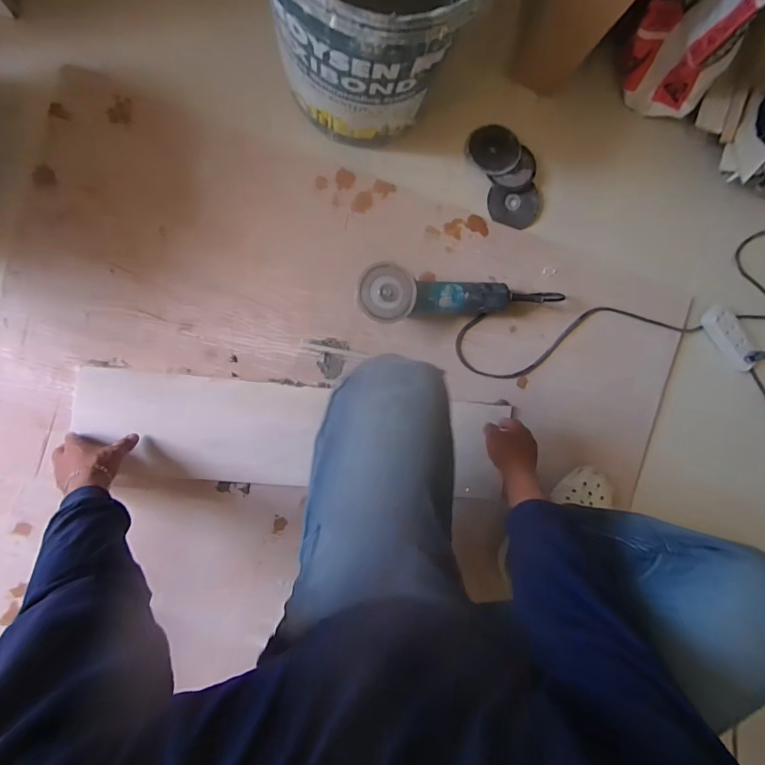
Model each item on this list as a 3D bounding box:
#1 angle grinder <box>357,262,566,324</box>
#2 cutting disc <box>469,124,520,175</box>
[{"bbox_3d":[0.141,-0.141,0.742,0.372,0.094,0.090,4,94,-9],"label":"angle grinder"},{"bbox_3d":[0.218,-0.450,0.795,0.099,0.005,0.096,0,84,1],"label":"cutting disc"}]

